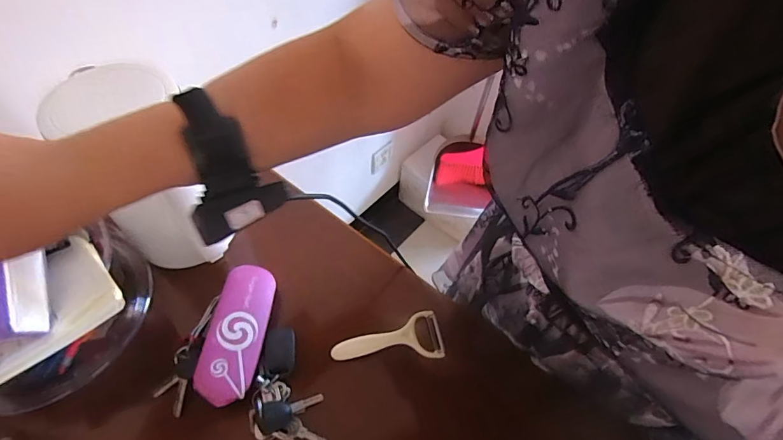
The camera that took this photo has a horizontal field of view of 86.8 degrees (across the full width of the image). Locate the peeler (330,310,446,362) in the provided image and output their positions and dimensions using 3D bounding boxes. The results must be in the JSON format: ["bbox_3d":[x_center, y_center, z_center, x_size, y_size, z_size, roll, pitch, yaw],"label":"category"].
[{"bbox_3d":[-0.005,0.147,0.508,0.134,0.017,0.059,-6,53,-9],"label":"peeler"}]

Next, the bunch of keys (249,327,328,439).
[{"bbox_3d":[-0.122,0.189,0.477,0.075,0.019,0.133,-7,53,-10],"label":"bunch of keys"}]

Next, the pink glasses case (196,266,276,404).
[{"bbox_3d":[-0.178,0.129,0.486,0.054,0.046,0.156,8,52,2],"label":"pink glasses case"}]

